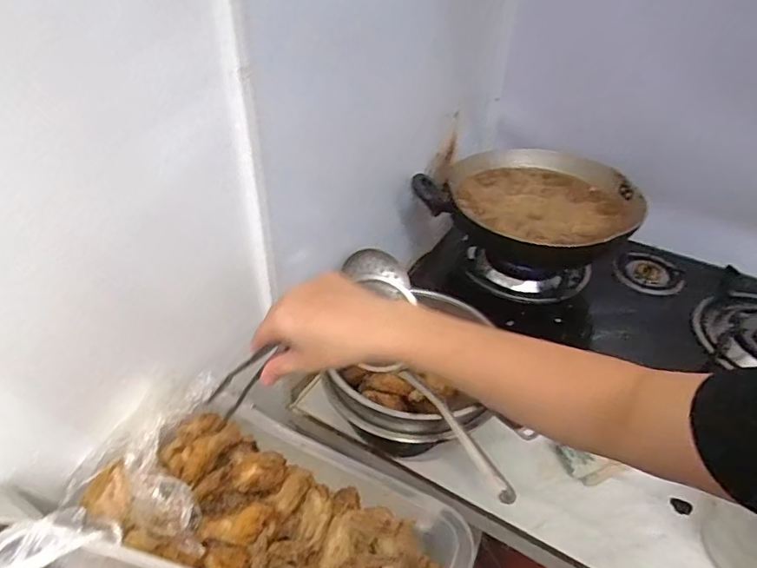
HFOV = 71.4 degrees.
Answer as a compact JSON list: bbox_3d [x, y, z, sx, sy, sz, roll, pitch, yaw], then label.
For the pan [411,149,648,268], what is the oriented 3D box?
[{"bbox_3d":[0.266,-0.128,0.918,0.324,0.098,0.312,27,43,29],"label":"pan"}]

